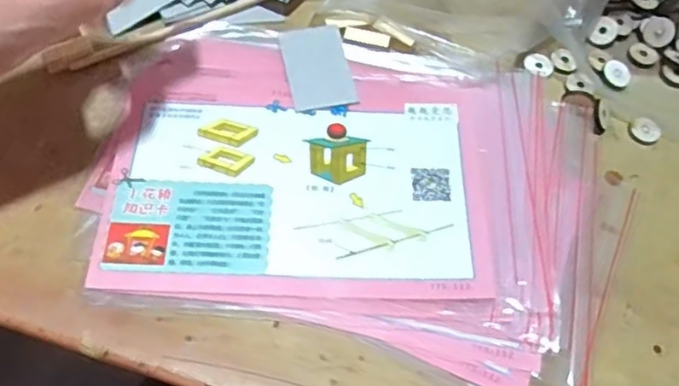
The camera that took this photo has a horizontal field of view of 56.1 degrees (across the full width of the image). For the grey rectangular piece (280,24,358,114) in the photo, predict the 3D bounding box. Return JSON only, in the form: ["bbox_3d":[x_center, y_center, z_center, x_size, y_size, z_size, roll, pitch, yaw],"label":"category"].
[{"bbox_3d":[-0.014,-0.079,0.400,0.038,0.004,0.060,-9,62,-10],"label":"grey rectangular piece"}]

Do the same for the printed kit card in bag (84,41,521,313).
[{"bbox_3d":[-0.016,-0.018,0.365,0.224,0.010,0.173,4,61,-2],"label":"printed kit card in bag"}]

